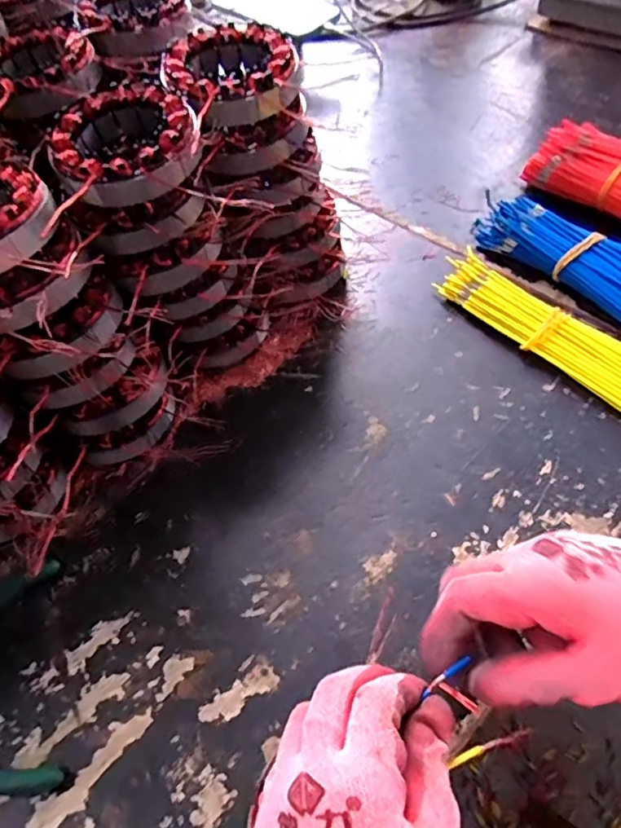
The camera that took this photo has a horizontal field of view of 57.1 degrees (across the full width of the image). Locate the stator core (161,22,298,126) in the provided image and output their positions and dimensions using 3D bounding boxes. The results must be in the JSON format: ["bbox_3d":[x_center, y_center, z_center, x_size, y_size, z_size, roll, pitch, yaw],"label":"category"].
[{"bbox_3d":[-0.052,-0.221,0.376,0.082,0.030,0.092,-23,56,-11],"label":"stator core"}]

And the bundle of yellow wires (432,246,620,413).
[{"bbox_3d":[0.202,-0.052,0.436,0.057,0.019,0.239,-35,59,-18],"label":"bundle of yellow wires"}]

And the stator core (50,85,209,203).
[{"bbox_3d":[-0.109,-0.162,0.345,0.086,0.029,0.086,-3,54,4],"label":"stator core"}]

